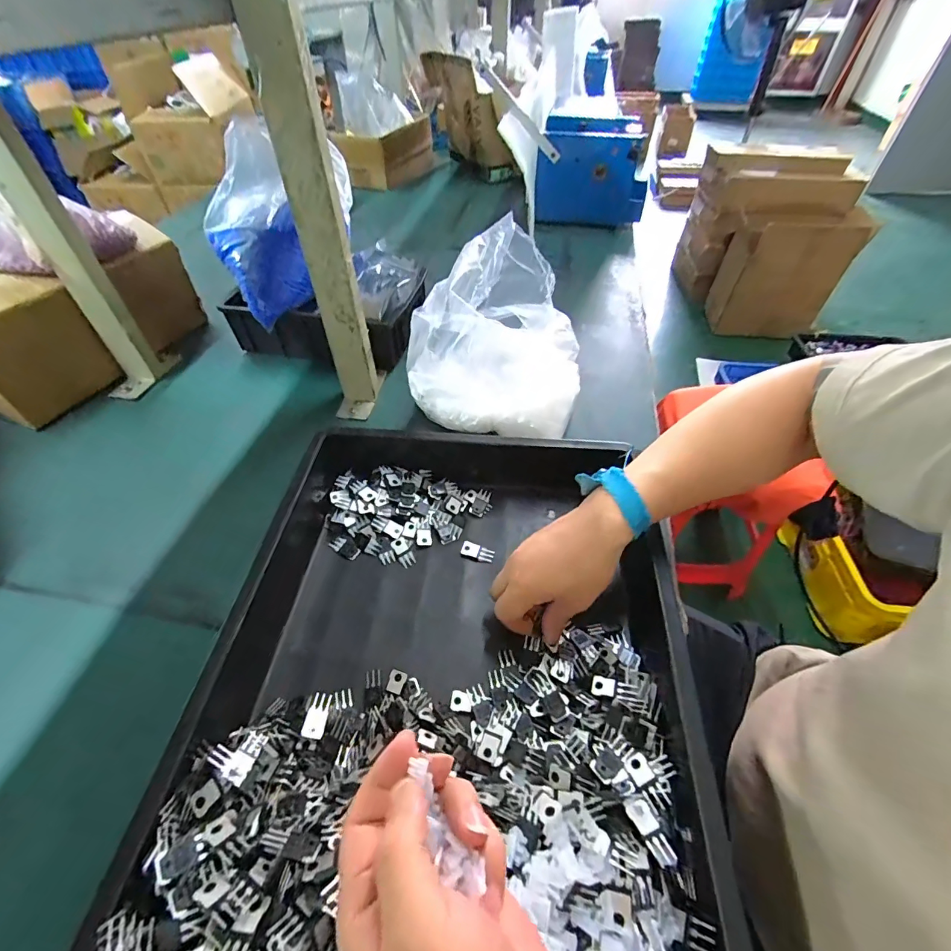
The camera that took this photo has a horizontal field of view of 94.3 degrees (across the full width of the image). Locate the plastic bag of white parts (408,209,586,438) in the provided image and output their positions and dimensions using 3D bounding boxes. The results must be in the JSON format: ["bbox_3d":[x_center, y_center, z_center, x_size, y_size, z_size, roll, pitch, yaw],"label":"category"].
[{"bbox_3d":[0.020,-0.165,0.551,0.210,0.210,0.178,-7,49,-6],"label":"plastic bag of white parts"}]

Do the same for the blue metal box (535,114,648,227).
[{"bbox_3d":[0.270,-0.709,1.028,0.248,0.182,0.140,4,49,4],"label":"blue metal box"}]

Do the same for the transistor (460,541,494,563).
[{"bbox_3d":[0.002,0.080,0.470,0.034,0.006,0.019,15,50,13],"label":"transistor"}]

